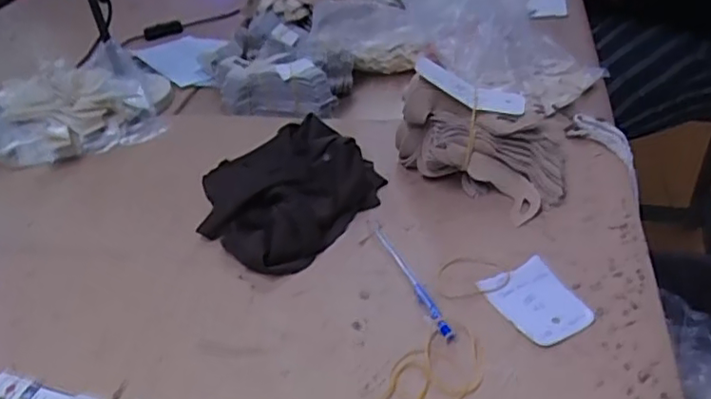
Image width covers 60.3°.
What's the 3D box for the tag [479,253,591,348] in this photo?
[{"bbox_3d":[0.130,0.072,0.438,0.055,0.006,0.068,-20,40,-17],"label":"tag"}]

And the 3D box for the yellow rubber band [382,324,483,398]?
[{"bbox_3d":[0.048,0.114,0.392,0.088,0.008,0.046,-27,47,-24],"label":"yellow rubber band"}]

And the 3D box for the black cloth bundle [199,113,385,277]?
[{"bbox_3d":[-0.061,-0.012,0.548,0.134,0.040,0.162,24,47,32],"label":"black cloth bundle"}]

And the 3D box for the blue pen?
[{"bbox_3d":[0.041,0.058,0.466,0.009,0.006,0.132,-17,40,-14],"label":"blue pen"}]

